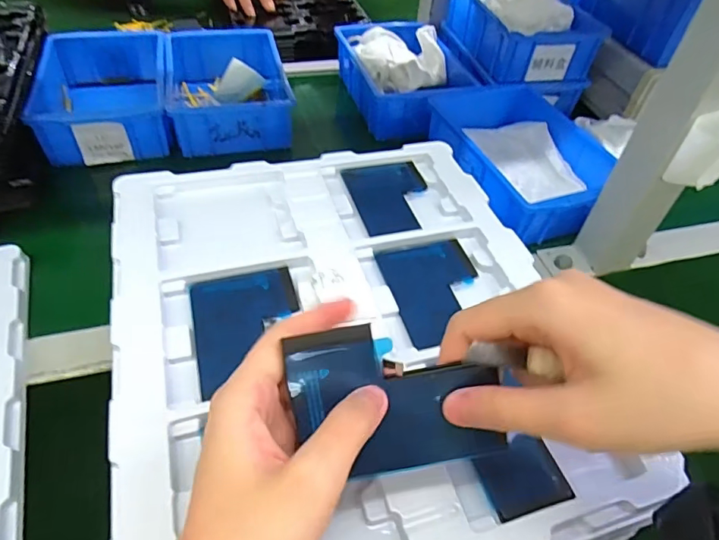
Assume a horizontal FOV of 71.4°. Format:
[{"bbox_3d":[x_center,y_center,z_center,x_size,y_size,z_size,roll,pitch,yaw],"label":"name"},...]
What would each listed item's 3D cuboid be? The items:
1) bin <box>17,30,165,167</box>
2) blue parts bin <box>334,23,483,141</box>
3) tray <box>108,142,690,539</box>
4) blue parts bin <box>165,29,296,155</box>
[{"bbox_3d":[-0.294,-0.209,0.590,0.134,0.061,0.203,-8,48,-13],"label":"bin"},{"bbox_3d":[0.062,-0.259,0.662,0.152,0.057,0.217,-10,49,-14],"label":"blue parts bin"},{"bbox_3d":[-0.010,0.030,0.324,0.277,0.016,0.328,-10,49,-14],"label":"tray"},{"bbox_3d":[-0.164,-0.221,0.613,0.131,0.061,0.196,-7,48,-12],"label":"blue parts bin"}]

